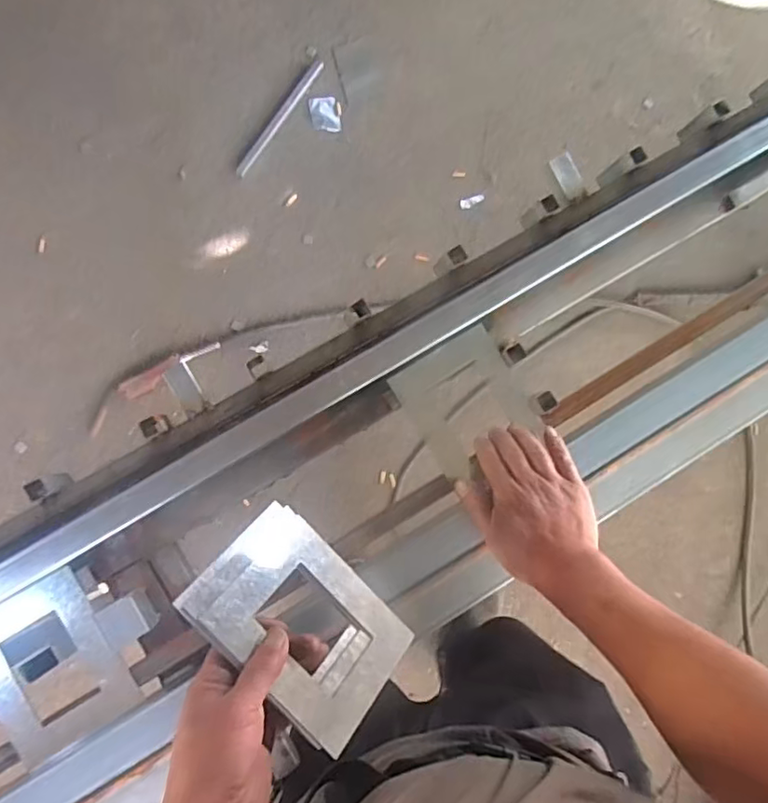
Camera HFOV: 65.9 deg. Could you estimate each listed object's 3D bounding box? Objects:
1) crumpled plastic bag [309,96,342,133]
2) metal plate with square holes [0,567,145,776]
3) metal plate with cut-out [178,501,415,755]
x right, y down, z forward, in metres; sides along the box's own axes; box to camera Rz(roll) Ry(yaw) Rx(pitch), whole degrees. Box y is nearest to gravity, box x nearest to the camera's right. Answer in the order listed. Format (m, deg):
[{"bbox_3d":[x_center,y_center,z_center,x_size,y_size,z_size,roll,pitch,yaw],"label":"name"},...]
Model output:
[{"bbox_3d":[-0.148,-0.717,1.481,0.068,0.005,0.093,-13,85,-6],"label":"crumpled plastic bag"},{"bbox_3d":[-0.321,0.255,0.565,0.121,0.012,0.148,-31,87,-7],"label":"metal plate with square holes"},{"bbox_3d":[-0.064,0.180,0.485,0.171,0.007,0.121,46,52,-3],"label":"metal plate with cut-out"}]

